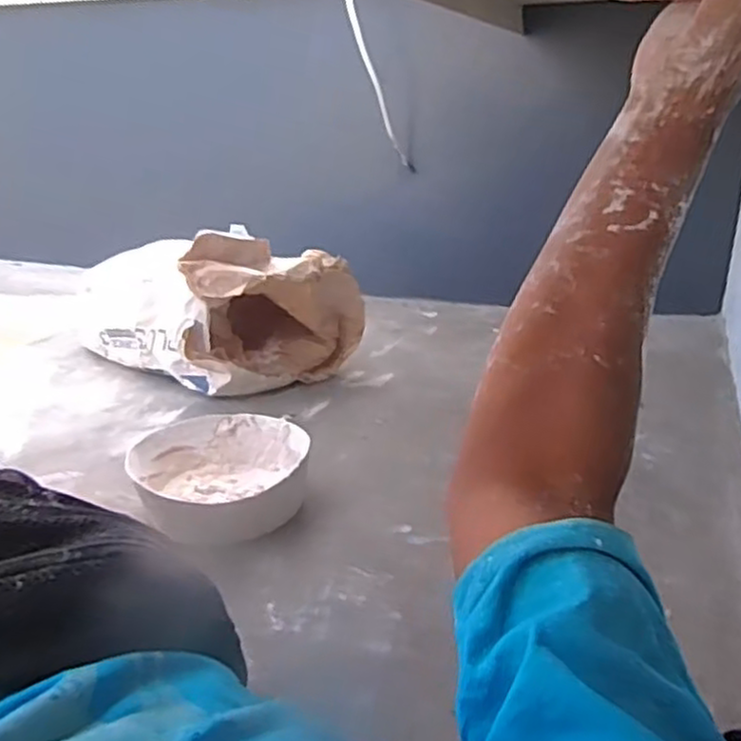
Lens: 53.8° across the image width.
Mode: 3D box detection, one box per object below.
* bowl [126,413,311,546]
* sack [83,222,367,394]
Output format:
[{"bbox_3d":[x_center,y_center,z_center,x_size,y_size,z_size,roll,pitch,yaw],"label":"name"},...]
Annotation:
[{"bbox_3d":[-0.163,0.115,0.786,0.166,0.065,0.183,-1,22,-3],"label":"bowl"},{"bbox_3d":[-0.269,-0.123,1.166,0.243,0.228,0.477,-20,29,-40],"label":"sack"}]

